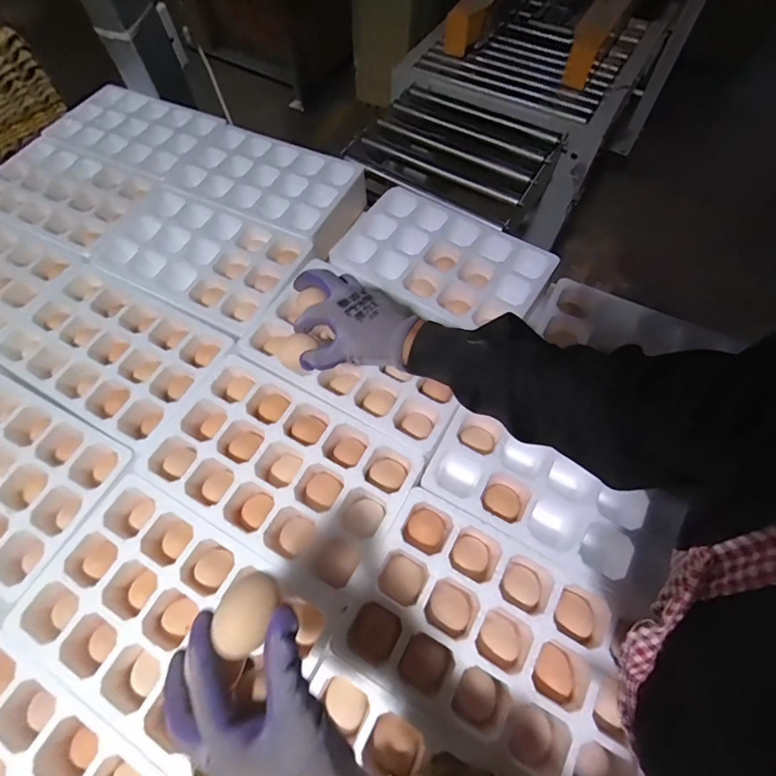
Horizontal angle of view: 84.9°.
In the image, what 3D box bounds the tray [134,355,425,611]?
[{"bbox_3d":[-0.129,0.094,0.508,0.301,0.043,0.182,28,67,15],"label":"tray"}]

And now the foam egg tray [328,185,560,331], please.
[{"bbox_3d":[0.082,-0.188,0.640,0.306,0.044,0.200,33,70,16],"label":"foam egg tray"}]

